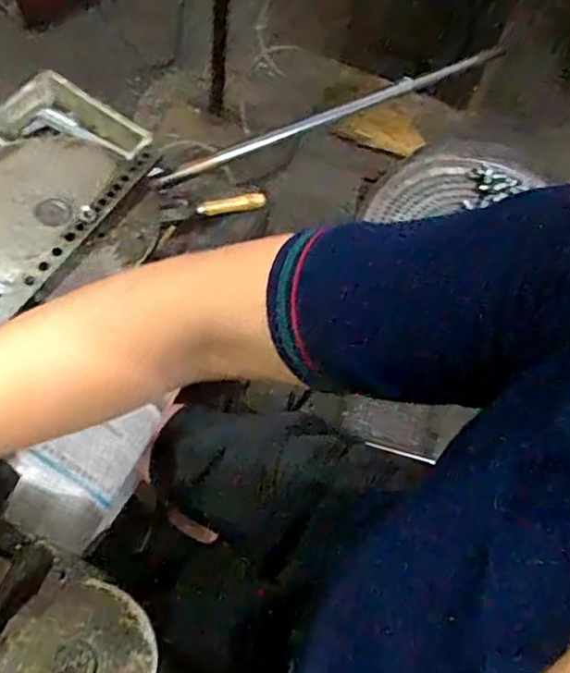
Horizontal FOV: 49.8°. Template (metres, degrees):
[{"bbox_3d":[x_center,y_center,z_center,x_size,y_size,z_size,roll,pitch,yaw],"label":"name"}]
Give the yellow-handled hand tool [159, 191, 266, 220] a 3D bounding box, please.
[{"bbox_3d":[-0.086,-0.158,0.753,0.128,0.019,0.018,-14,65,-15],"label":"yellow-handled hand tool"}]

